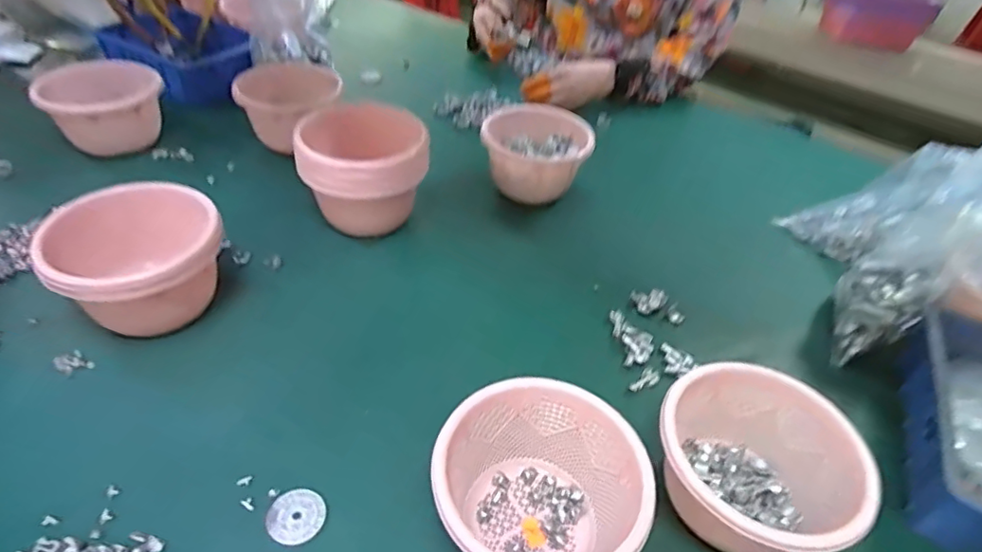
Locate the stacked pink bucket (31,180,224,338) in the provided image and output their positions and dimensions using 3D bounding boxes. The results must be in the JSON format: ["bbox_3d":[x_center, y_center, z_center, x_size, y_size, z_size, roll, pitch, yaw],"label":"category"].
[{"bbox_3d":[-0.335,-0.005,0.544,0.147,0.104,0.134,-23,50,-29],"label":"stacked pink bucket"}]

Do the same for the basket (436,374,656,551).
[{"bbox_3d":[0.034,0.163,0.415,0.142,0.084,0.147,4,42,-3],"label":"basket"}]

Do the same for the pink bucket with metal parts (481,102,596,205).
[{"bbox_3d":[0.059,-0.158,0.772,0.147,0.100,0.115,12,42,7],"label":"pink bucket with metal parts"}]

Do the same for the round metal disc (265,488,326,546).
[{"bbox_3d":[-0.151,0.184,0.432,0.042,0.004,0.043,4,42,-3],"label":"round metal disc"}]

